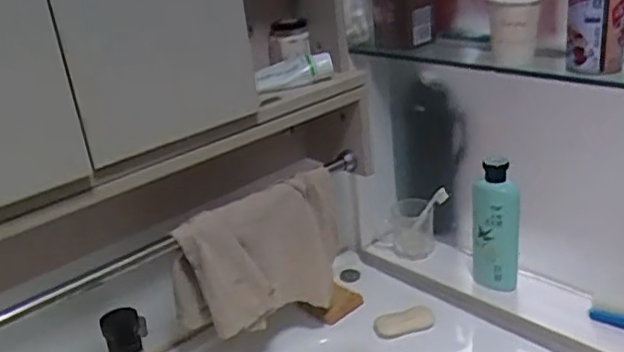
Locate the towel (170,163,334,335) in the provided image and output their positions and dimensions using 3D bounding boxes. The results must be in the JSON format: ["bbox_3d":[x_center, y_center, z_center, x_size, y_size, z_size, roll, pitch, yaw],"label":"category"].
[{"bbox_3d":[-0.059,0.107,0.862,0.253,0.181,0.064,-17,26,-24],"label":"towel"}]

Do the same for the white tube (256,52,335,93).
[{"bbox_3d":[-0.020,-0.132,0.813,0.106,0.029,0.039,-15,25,-18],"label":"white tube"}]

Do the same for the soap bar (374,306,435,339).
[{"bbox_3d":[0.136,0.219,0.967,0.088,0.026,0.034,-11,24,-11],"label":"soap bar"}]

